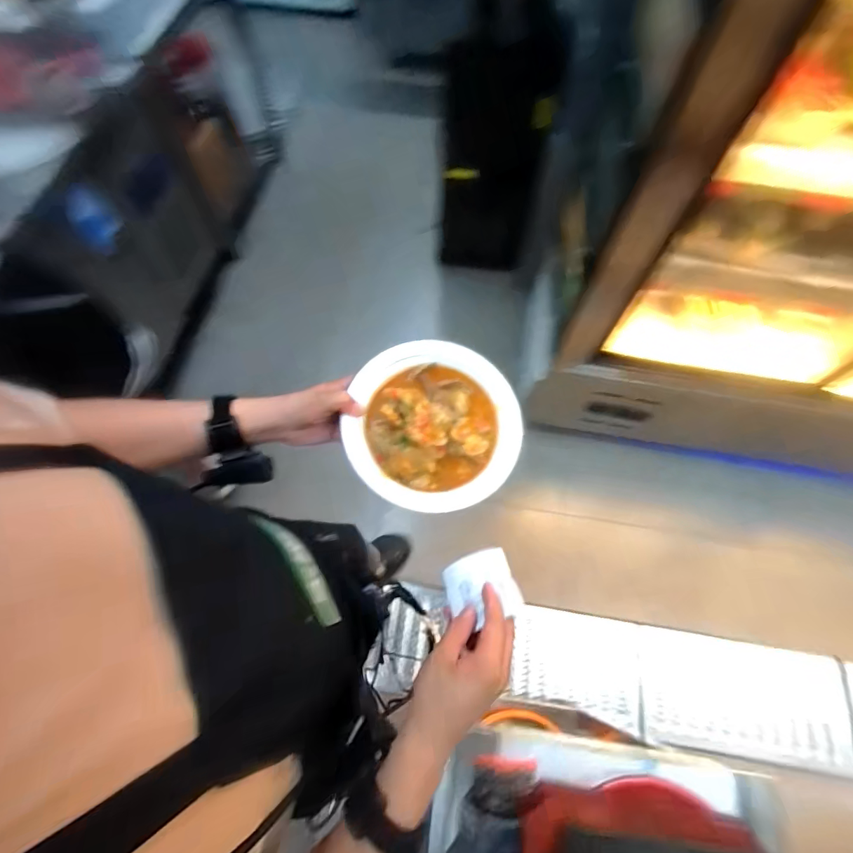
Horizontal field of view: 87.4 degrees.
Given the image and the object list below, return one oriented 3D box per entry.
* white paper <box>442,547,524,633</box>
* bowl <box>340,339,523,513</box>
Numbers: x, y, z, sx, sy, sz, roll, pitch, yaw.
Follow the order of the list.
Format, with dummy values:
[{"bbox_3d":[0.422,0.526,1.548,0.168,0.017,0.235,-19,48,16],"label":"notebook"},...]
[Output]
[{"bbox_3d":[0.055,0.164,0.450,0.069,0.017,0.077,-19,36,-1],"label":"white paper"},{"bbox_3d":[0.010,-0.004,0.510,0.189,0.038,0.193,0,67,0],"label":"bowl"}]

